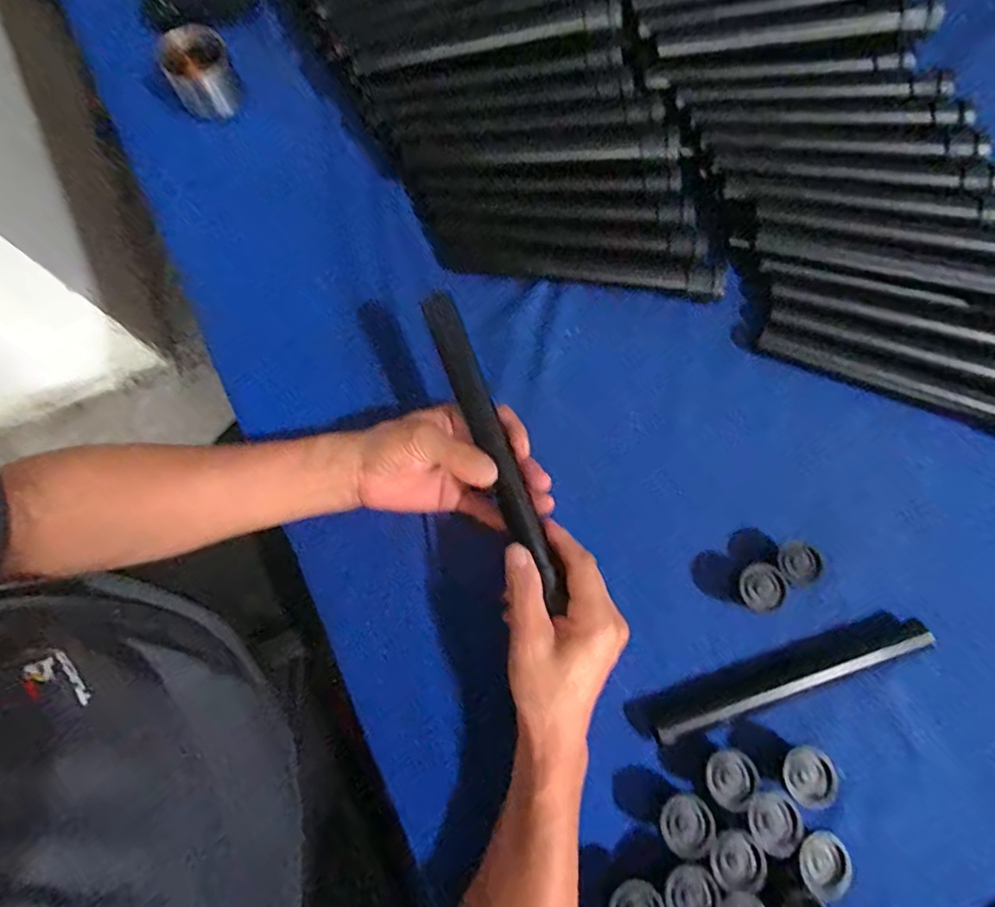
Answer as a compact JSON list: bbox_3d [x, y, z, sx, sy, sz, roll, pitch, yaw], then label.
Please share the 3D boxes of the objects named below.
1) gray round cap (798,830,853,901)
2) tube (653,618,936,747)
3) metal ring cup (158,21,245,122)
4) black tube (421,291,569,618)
[{"bbox_3d":[0.218,0.274,0.363,0.034,0.007,0.039,-30,77,-9],"label":"gray round cap"},{"bbox_3d":[0.221,0.172,0.411,0.219,0.024,0.018,-18,76,-6],"label":"tube"},{"bbox_3d":[-0.288,-0.370,0.532,0.060,0.044,0.069,-24,77,-7],"label":"metal ring cup"},{"bbox_3d":[-0.006,-0.012,0.419,0.024,0.022,0.265,-20,72,-6],"label":"black tube"}]

